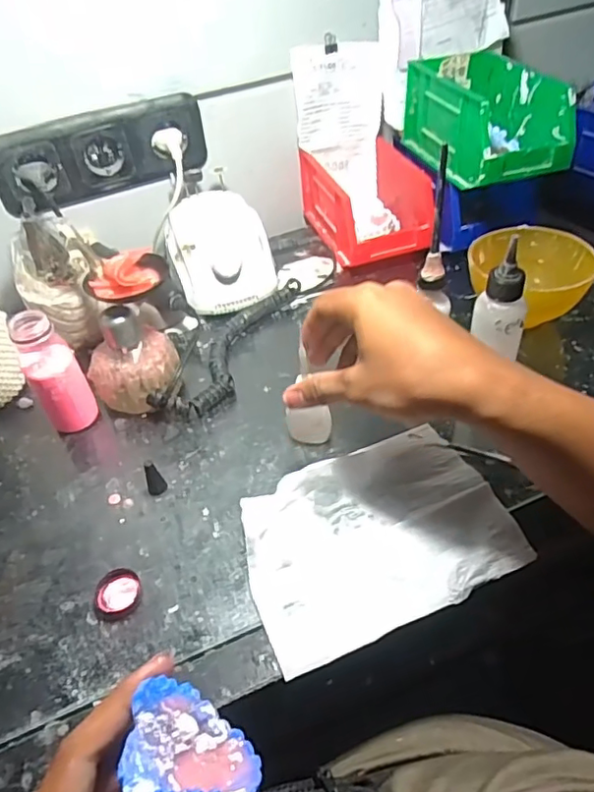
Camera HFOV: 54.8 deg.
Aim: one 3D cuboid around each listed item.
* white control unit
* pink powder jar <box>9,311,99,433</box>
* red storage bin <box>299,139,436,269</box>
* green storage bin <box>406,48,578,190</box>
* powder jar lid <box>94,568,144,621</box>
[{"bbox_3d":[-0.085,-0.159,0.621,0.101,0.067,0.137,-18,45,-11],"label":"white control unit"},{"bbox_3d":[-0.199,-0.017,0.475,0.039,0.106,0.035,-27,48,-20],"label":"pink powder jar"},{"bbox_3d":[0.083,-0.220,0.664,0.108,0.083,0.179,-14,45,-8],"label":"red storage bin"},{"bbox_3d":[0.191,-0.285,0.591,0.099,0.078,0.173,-17,45,-11],"label":"green storage bin"},{"bbox_3d":[-0.121,0.134,0.388,0.029,0.009,0.032,-12,44,-6],"label":"powder jar lid"}]

